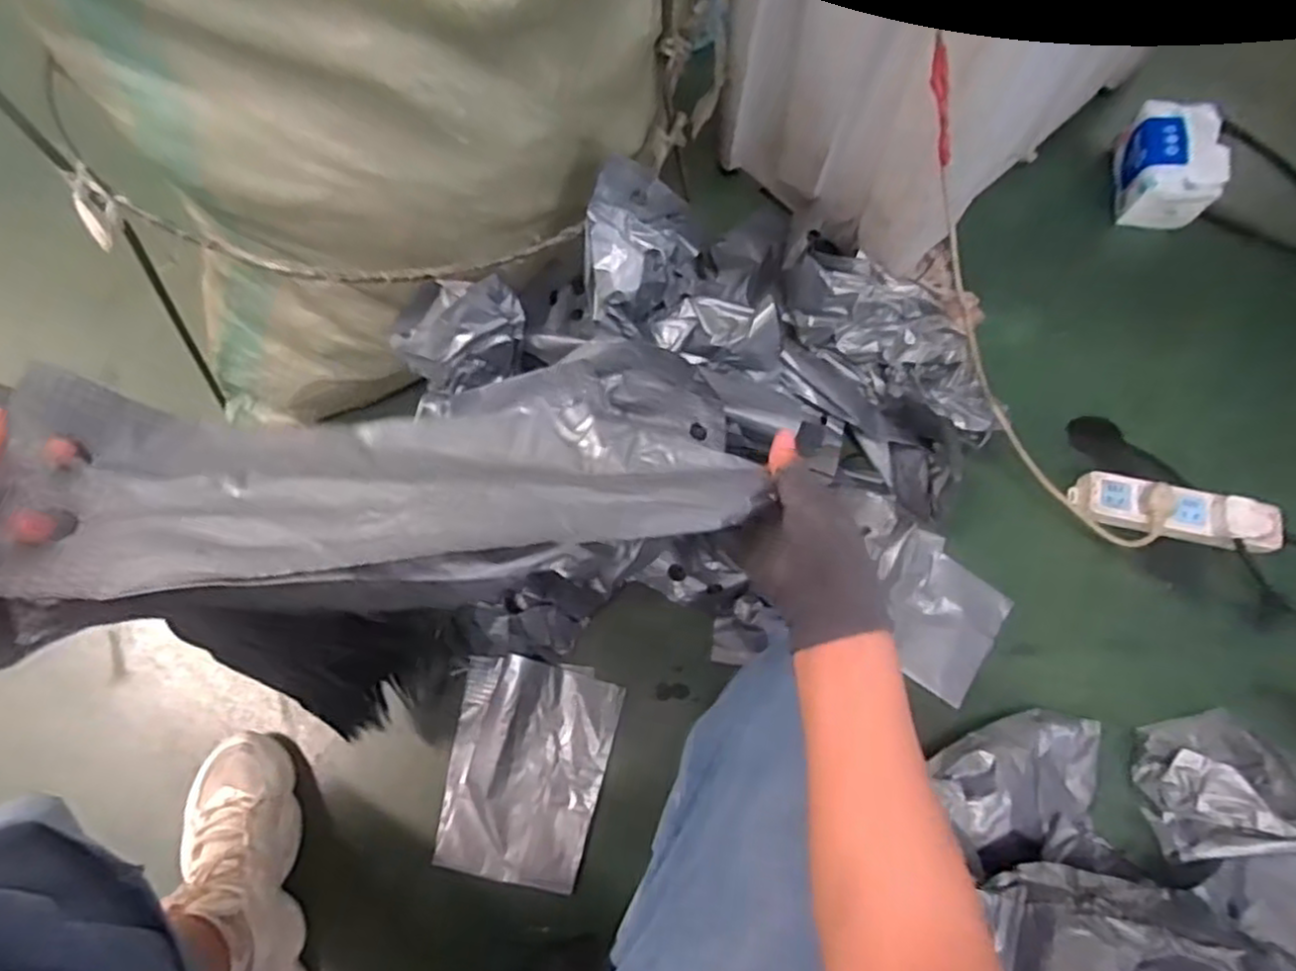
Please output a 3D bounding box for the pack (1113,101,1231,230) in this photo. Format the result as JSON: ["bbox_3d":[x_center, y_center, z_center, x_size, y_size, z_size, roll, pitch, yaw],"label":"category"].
[{"bbox_3d":[0.688,-0.427,0.950,0.103,0.096,0.139,17,71,5],"label":"pack"}]

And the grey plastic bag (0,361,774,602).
[{"bbox_3d":[-0.126,-0.004,0.423,0.390,0.078,0.121,-2,69,-24],"label":"grey plastic bag"}]

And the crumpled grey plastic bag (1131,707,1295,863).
[{"bbox_3d":[0.586,0.302,0.723,0.137,0.081,0.128,-8,71,-3],"label":"crumpled grey plastic bag"}]

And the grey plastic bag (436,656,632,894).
[{"bbox_3d":[-0.128,0.300,0.757,0.166,0.026,0.218,8,71,2],"label":"grey plastic bag"}]

